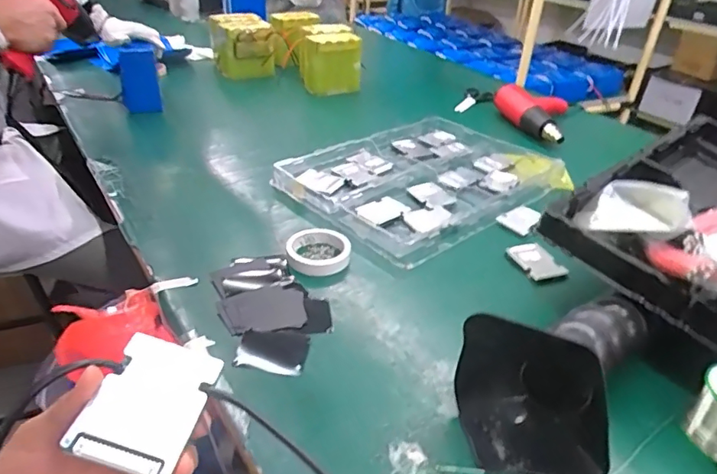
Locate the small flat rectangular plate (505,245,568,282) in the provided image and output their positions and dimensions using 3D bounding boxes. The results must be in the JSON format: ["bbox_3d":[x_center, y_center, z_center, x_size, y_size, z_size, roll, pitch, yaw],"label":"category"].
[{"bbox_3d":[0.269,0.036,0.774,0.060,0.014,0.078,-8,35,-17],"label":"small flat rectangular plate"}]

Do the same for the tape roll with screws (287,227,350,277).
[{"bbox_3d":[-0.058,0.020,0.759,0.087,0.026,0.086,2,33,-2],"label":"tape roll with screws"}]

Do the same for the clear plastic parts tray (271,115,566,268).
[{"bbox_3d":[0.134,-0.124,0.987,0.491,0.034,0.363,-25,42,-36],"label":"clear plastic parts tray"}]

